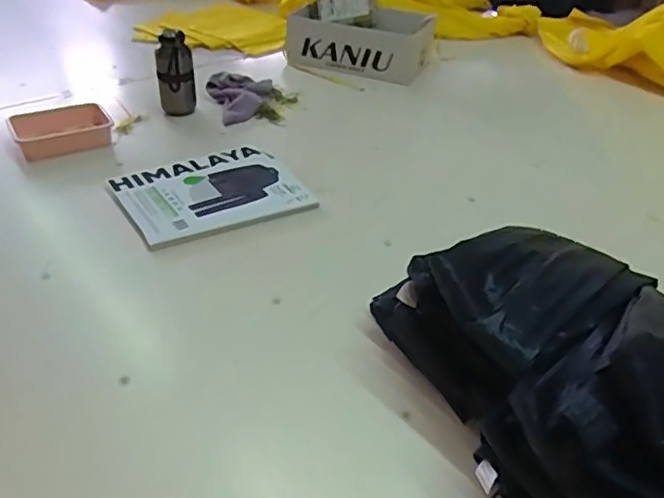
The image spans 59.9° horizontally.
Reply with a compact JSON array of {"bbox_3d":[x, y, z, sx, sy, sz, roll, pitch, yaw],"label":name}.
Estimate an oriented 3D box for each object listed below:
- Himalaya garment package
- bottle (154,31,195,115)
[{"bbox_3d":[-0.202,-0.101,0.987,0.298,0.016,0.219,-18,42,-27],"label":"Himalaya garment package"},{"bbox_3d":[-0.332,-0.363,1.219,0.076,0.166,0.072,-4,37,-11],"label":"bottle"}]

